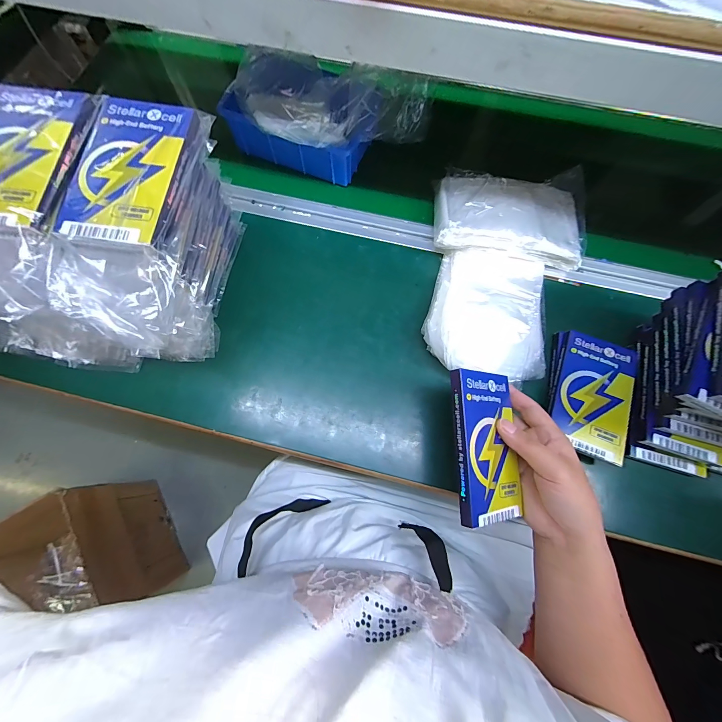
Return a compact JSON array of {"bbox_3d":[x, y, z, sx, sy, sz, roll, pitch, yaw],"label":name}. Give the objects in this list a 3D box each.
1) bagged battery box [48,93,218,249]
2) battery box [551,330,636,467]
[{"bbox_3d":[-0.182,-0.153,0.251,0.087,0.020,0.137,10,72,3],"label":"bagged battery box"},{"bbox_3d":[0.260,0.035,0.347,0.078,0.017,0.136,21,73,6],"label":"battery box"}]

